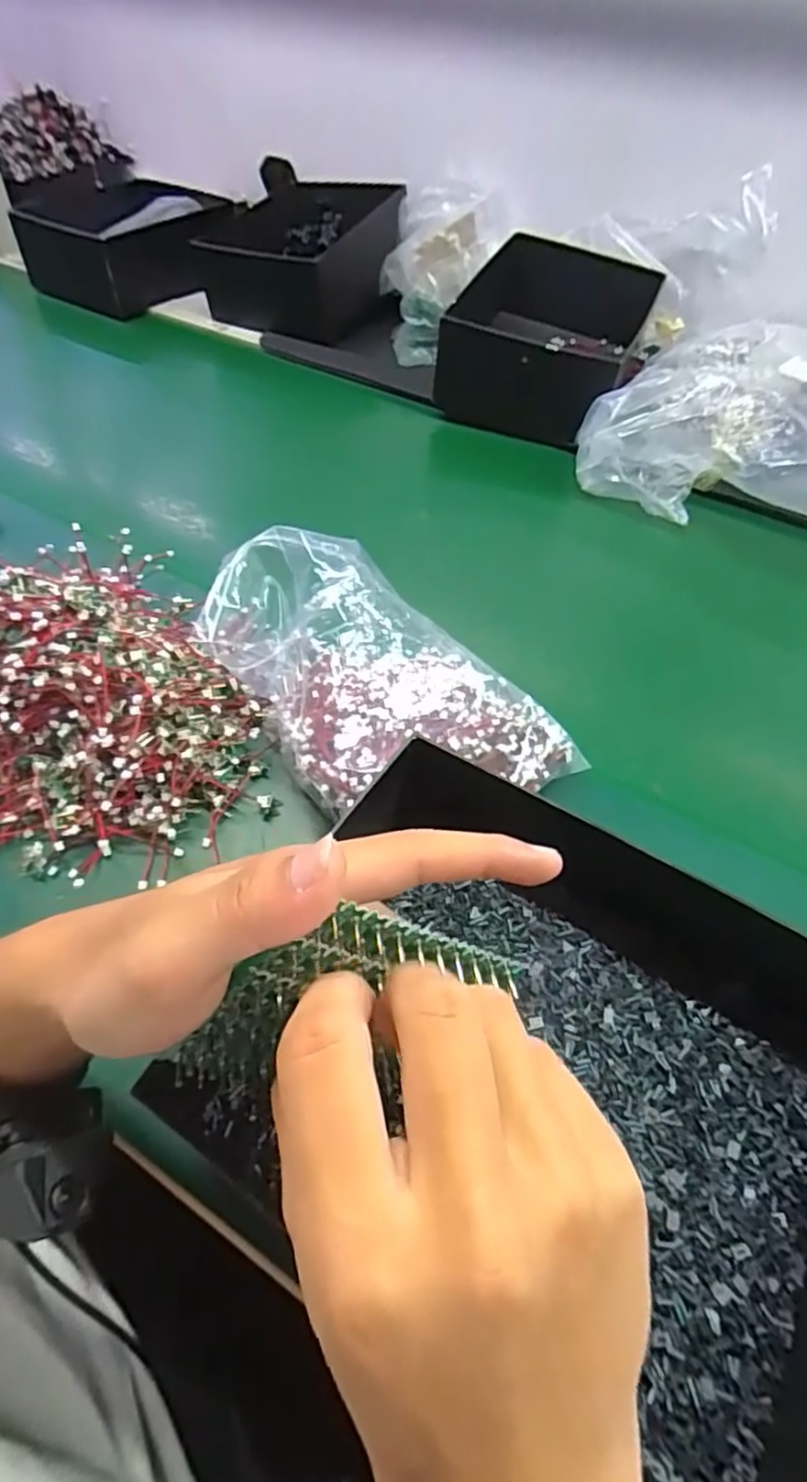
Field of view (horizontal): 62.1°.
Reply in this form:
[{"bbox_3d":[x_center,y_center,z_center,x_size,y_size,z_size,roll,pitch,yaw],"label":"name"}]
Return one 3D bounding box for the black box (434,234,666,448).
[{"bbox_3d":[0.159,-0.446,0.742,0.200,0.100,0.242,19,53,13],"label":"black box"}]

